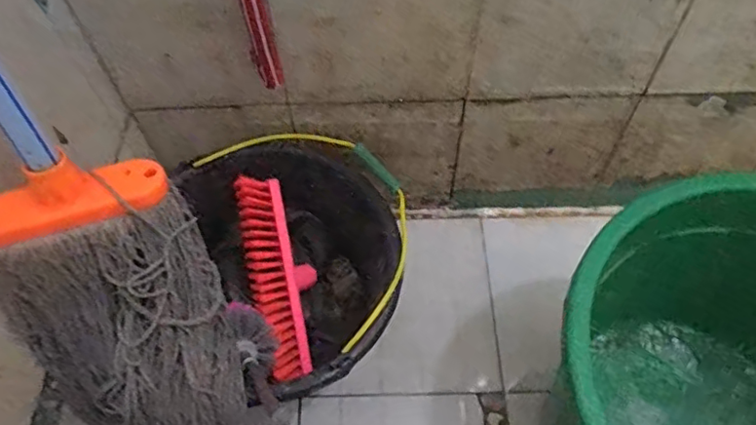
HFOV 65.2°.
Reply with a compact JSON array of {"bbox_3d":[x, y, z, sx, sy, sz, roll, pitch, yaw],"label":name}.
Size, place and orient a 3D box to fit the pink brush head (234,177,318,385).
[{"bbox_3d":[-0.109,0.068,0.663,0.070,0.062,0.220,-13,89,-7],"label":"pink brush head"}]

